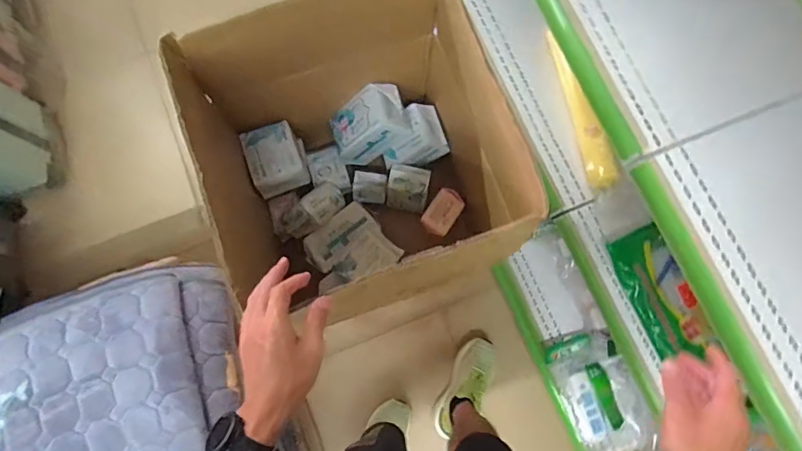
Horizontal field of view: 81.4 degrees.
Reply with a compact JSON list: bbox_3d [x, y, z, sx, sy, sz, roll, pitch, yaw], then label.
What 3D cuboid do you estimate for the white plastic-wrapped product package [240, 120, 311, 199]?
[{"bbox_3d":[-0.252,-0.133,0.943,0.109,0.067,0.133,-23,79,-5],"label":"white plastic-wrapped product package"}]

